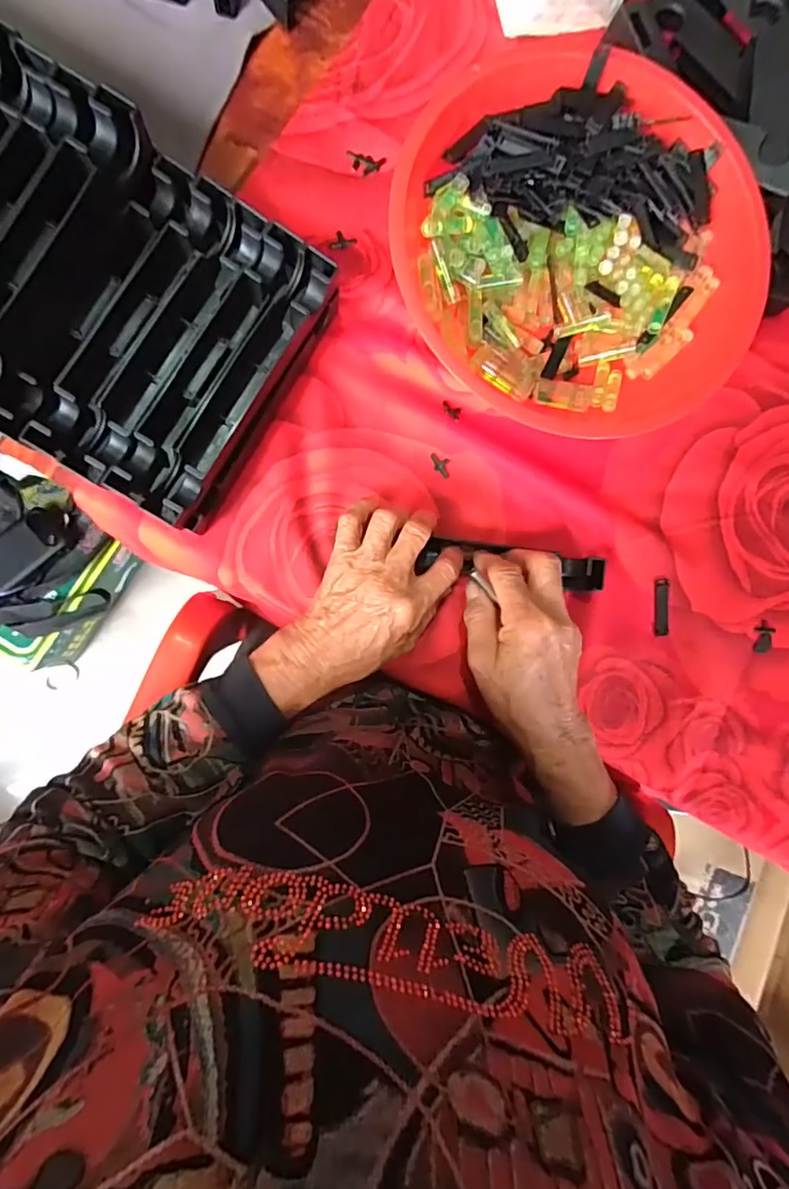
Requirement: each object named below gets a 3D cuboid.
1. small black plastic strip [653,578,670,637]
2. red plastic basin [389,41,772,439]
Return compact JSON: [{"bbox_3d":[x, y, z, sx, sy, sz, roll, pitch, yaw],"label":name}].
[{"bbox_3d":[0.210,0.010,0.421,0.011,0.010,0.046,-7,92,-6],"label":"small black plastic strip"},{"bbox_3d":[0.123,-0.233,0.378,0.238,0.075,0.215,25,88,-6],"label":"red plastic basin"}]

